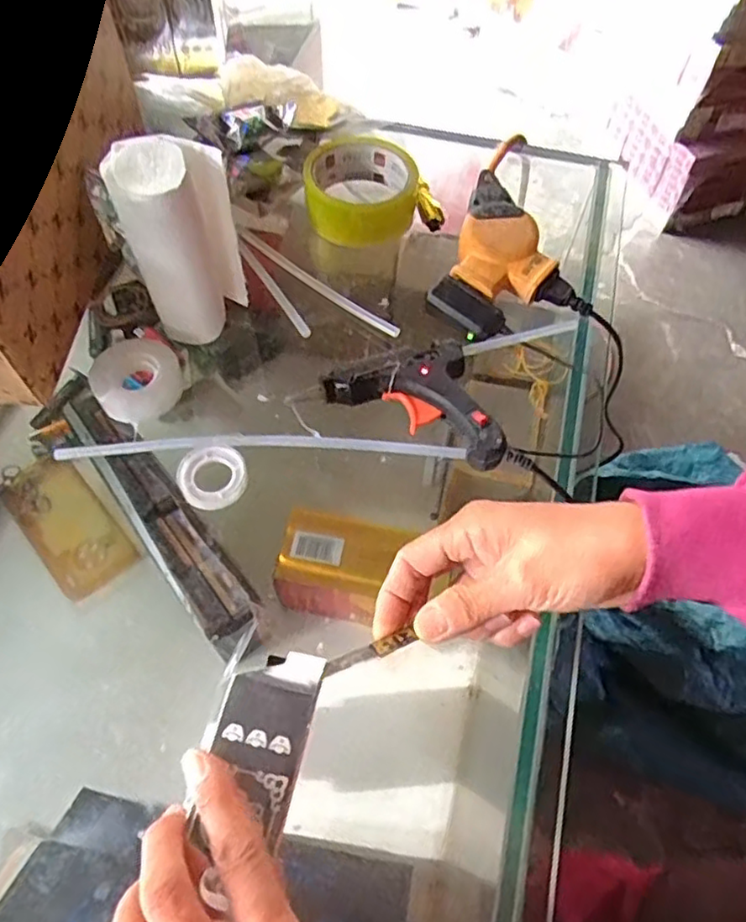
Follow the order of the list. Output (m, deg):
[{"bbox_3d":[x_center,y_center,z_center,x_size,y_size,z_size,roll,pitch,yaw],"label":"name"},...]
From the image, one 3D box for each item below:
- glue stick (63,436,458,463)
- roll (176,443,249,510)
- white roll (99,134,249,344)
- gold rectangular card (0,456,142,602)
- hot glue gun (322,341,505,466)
[{"bbox_3d":[-0.070,-0.008,0.422,0.256,0.010,0.017,1,59,-2],"label":"glue stick"},{"bbox_3d":[-0.102,0.009,0.410,0.042,0.013,0.040,1,59,-2],"label":"roll"},{"bbox_3d":[-0.122,-0.140,0.424,0.067,0.121,0.051,-13,61,-10],"label":"white roll"},{"bbox_3d":[-0.301,0.061,0.642,0.073,0.008,0.148,-37,72,-23],"label":"gold rectangular card"},{"bbox_3d":[0.038,-0.050,0.427,0.120,0.023,0.076,26,62,13],"label":"hot glue gun"}]

